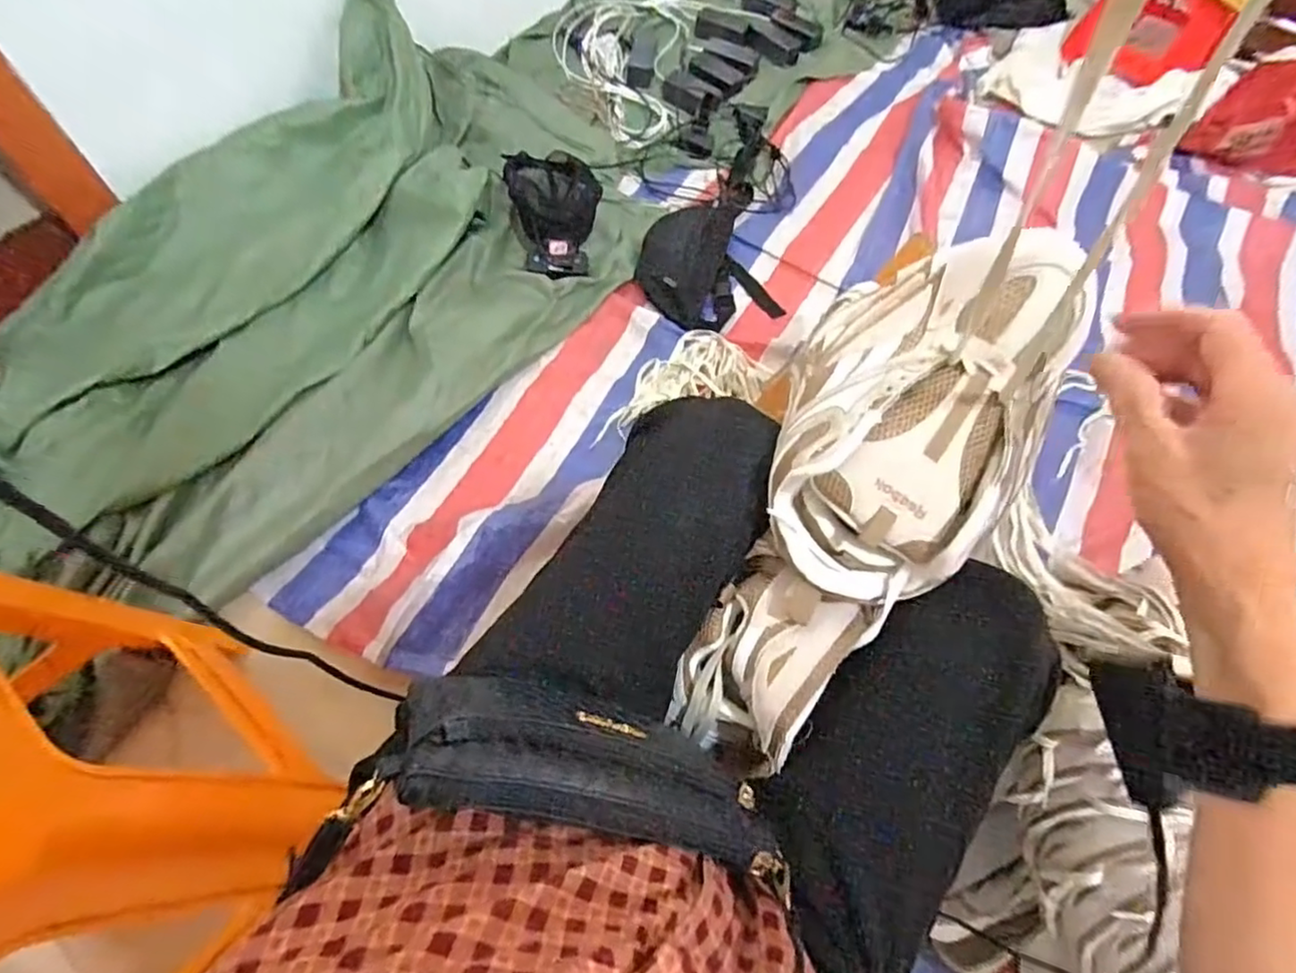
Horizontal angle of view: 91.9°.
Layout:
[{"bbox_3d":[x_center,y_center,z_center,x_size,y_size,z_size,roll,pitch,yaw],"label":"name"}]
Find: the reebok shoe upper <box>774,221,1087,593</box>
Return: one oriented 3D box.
[{"bbox_3d":[0.165,-0.039,0.379,0.148,0.073,0.230,19,92,8],"label":"reebok shoe upper"}]

